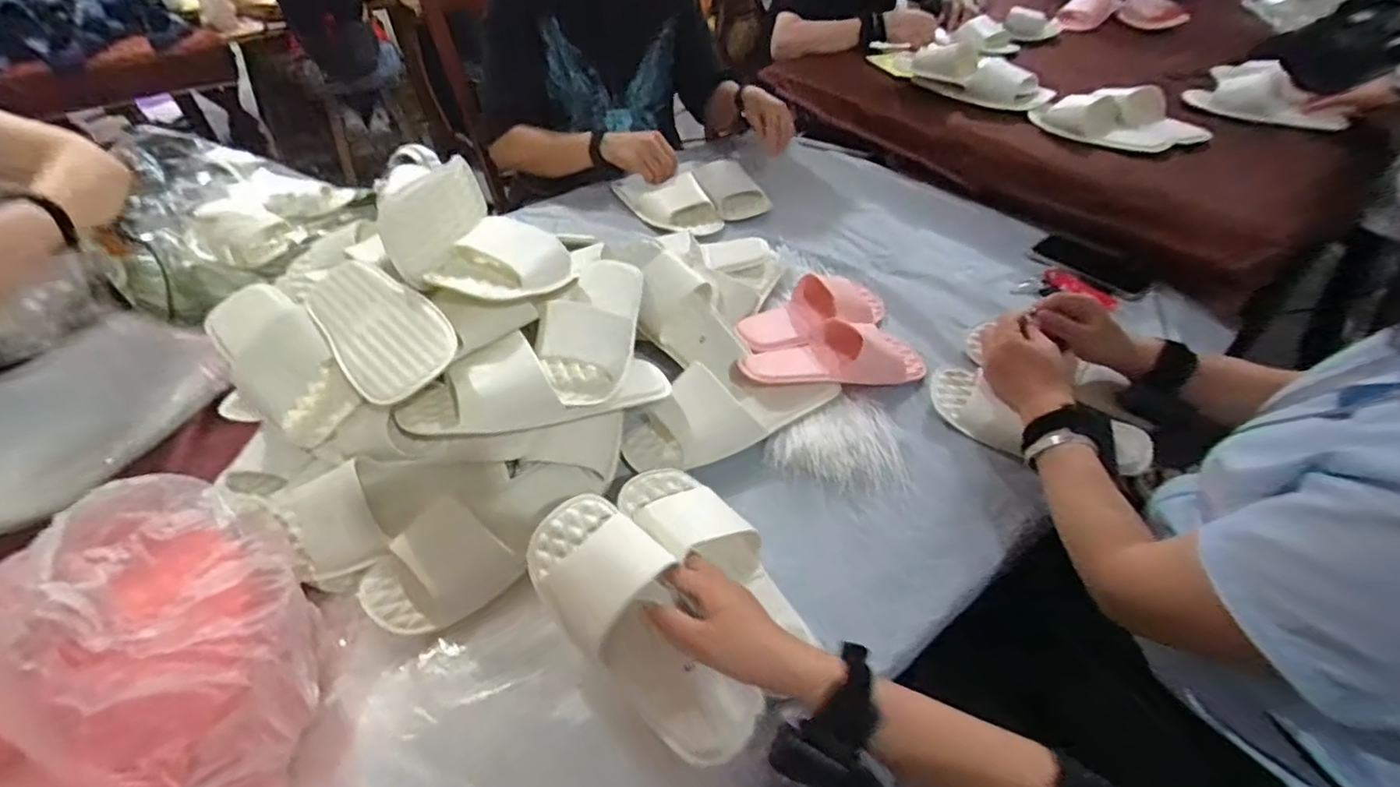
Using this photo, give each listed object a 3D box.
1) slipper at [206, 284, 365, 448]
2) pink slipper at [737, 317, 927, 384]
[{"bbox_3d":[-0.452,-0.039,0.664,0.092,0.081,0.245,-35,53,-28],"label":"slipper"},{"bbox_3d":[0.166,-0.058,0.768,0.230,0.054,0.088,-8,45,-6],"label":"pink slipper"}]

